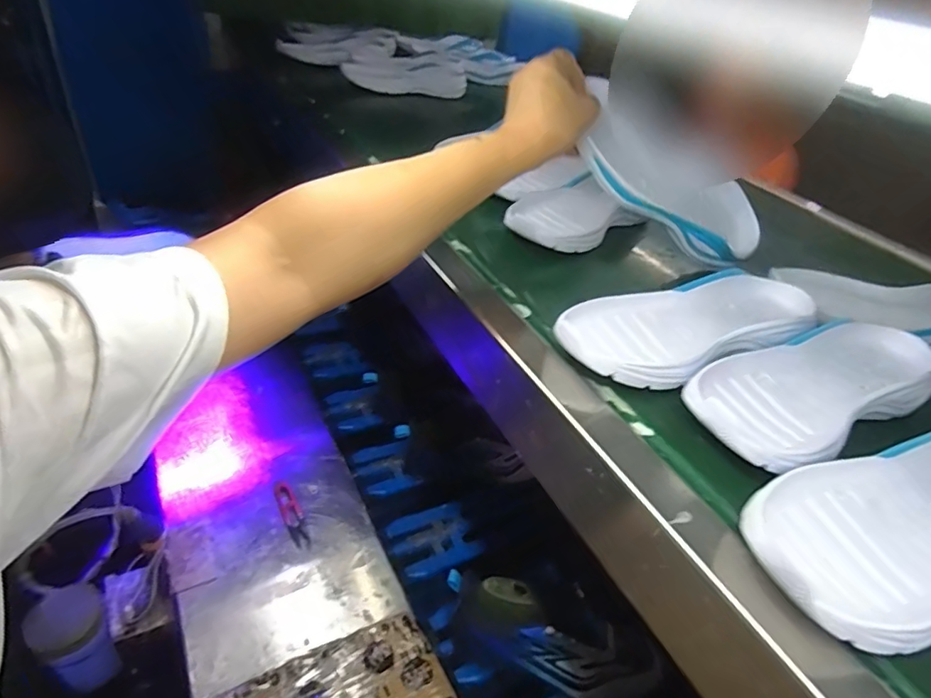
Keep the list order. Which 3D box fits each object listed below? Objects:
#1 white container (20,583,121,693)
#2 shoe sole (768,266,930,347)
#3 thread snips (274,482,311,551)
[{"bbox_3d":[-0.456,0.342,0.631,0.067,0.115,0.070,6,38,-5],"label":"white container"},{"bbox_3d":[0.457,-0.041,0.557,0.232,0.045,0.093,17,39,9],"label":"shoe sole"},{"bbox_3d":[-0.228,0.217,0.701,0.024,0.015,0.100,-16,45,-29],"label":"thread snips"}]

